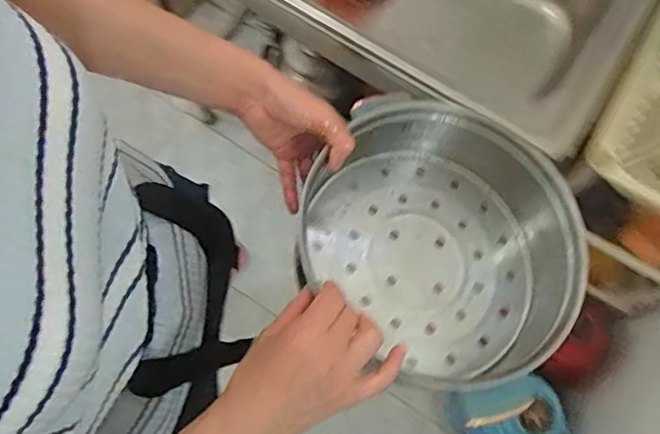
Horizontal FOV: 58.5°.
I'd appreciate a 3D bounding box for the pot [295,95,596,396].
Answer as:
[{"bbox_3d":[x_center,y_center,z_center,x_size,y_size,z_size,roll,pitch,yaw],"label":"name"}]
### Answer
[{"bbox_3d":[0.114,0.027,0.571,0.278,0.089,0.258,0,75,-2],"label":"pot"}]

